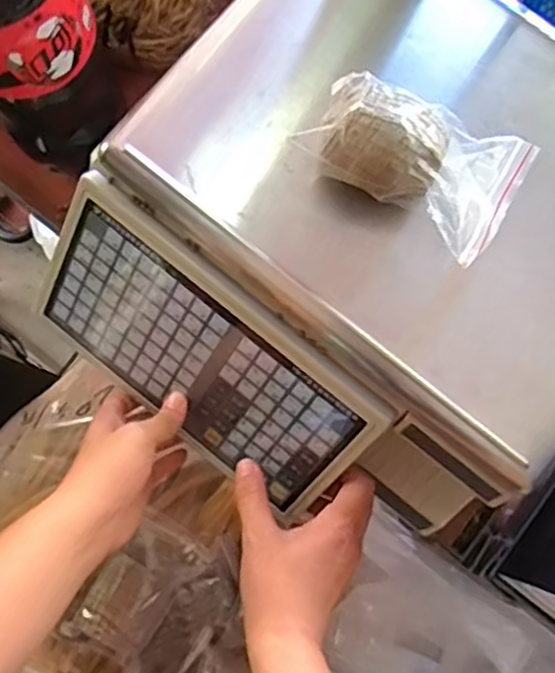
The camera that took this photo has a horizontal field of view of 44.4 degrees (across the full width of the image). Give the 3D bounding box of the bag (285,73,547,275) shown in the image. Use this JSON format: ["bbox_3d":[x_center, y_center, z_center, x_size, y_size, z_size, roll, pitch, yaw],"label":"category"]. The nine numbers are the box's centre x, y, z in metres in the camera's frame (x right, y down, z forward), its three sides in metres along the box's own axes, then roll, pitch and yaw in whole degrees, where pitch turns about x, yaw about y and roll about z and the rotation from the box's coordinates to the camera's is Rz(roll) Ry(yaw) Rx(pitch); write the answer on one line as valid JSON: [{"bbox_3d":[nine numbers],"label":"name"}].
[{"bbox_3d":[0.087,-0.115,0.431,0.137,0.069,0.096,34,80,6],"label":"bag"}]

